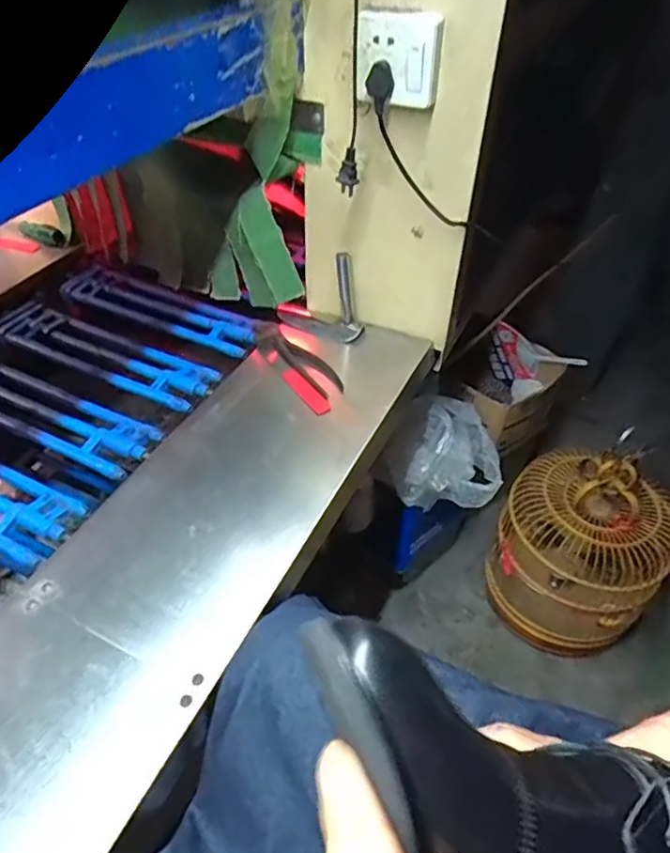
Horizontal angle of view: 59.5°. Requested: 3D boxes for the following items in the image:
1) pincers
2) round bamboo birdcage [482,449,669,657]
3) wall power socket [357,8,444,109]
[{"bbox_3d":[-0.057,-0.089,0.847,0.061,0.023,0.200,-26,52,-23],"label":"pincers"},{"bbox_3d":[0.511,0.245,1.230,0.323,0.382,0.285,26,52,23],"label":"round bamboo birdcage"},{"bbox_3d":[0.068,-0.402,0.644,0.092,0.084,0.028,10,47,9],"label":"wall power socket"}]

